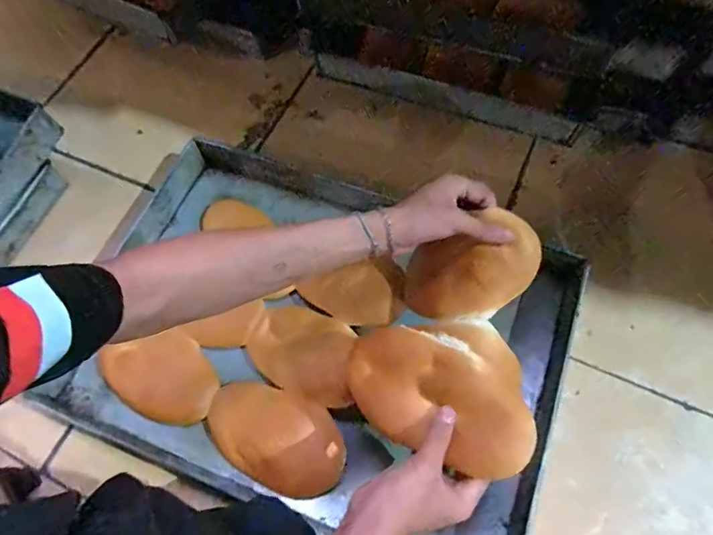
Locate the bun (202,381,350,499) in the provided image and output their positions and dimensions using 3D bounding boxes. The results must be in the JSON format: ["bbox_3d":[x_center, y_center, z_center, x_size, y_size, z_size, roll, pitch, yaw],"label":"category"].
[{"bbox_3d":[-0.099,0.200,0.558,0.177,0.039,0.103,23,68,14],"label":"bun"}]

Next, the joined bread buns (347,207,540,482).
[{"bbox_3d":[0.091,0.068,0.470,0.212,0.072,0.233,13,85,40],"label":"joined bread buns"}]

